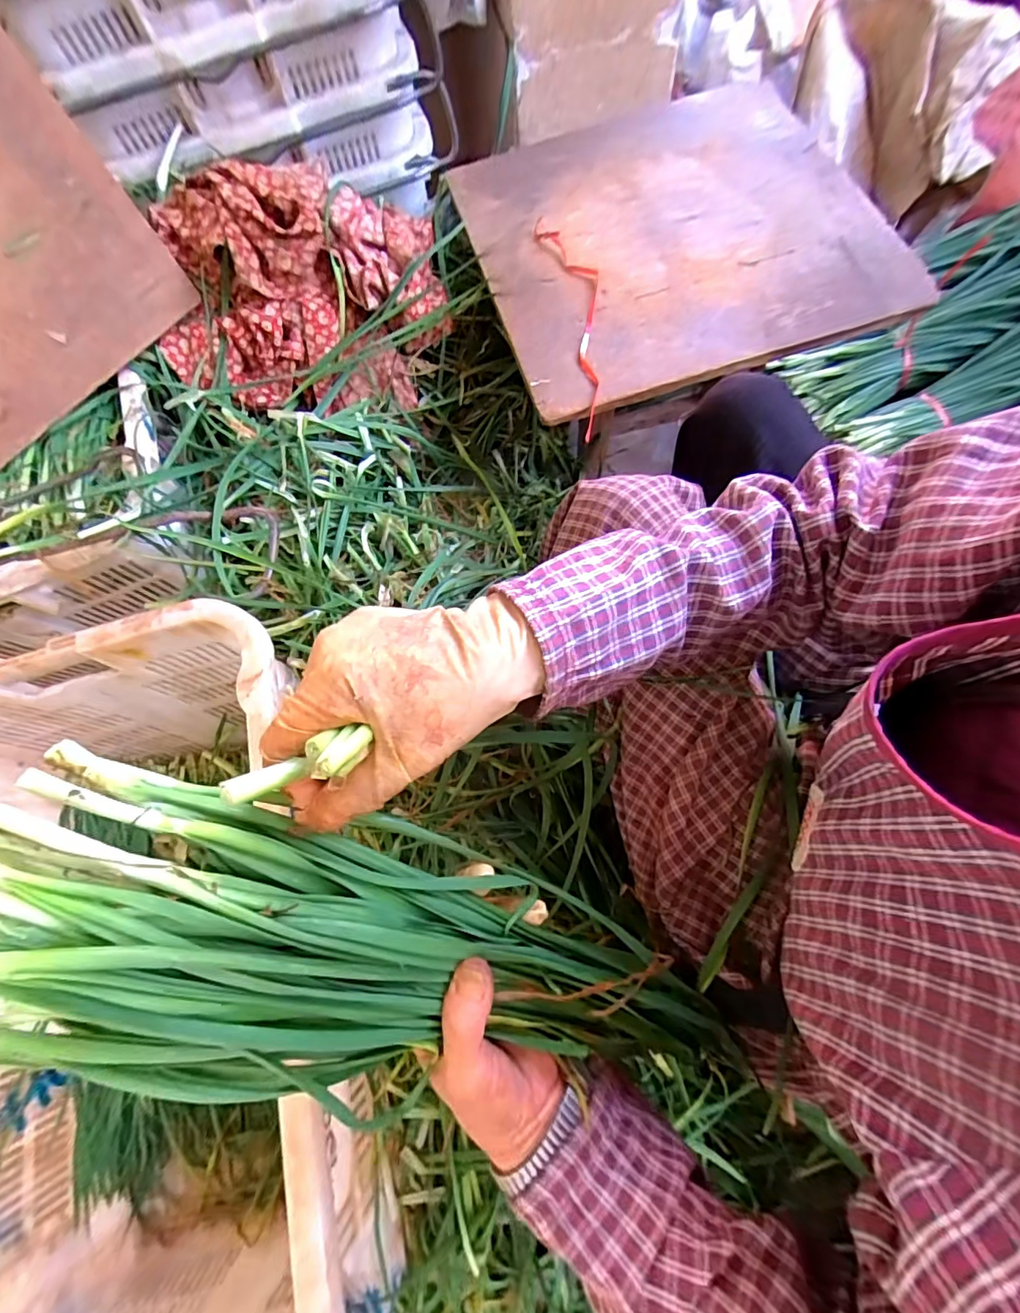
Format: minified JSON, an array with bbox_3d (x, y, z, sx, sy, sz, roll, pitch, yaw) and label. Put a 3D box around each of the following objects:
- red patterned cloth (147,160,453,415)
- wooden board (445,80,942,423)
[{"bbox_3d":[-0.257,-0.455,0.618,0.340,0.172,0.218,-8,69,3],"label":"red patterned cloth"},{"bbox_3d":[0.181,-0.493,0.575,0.425,0.021,0.432,-15,71,0],"label":"wooden board"}]

